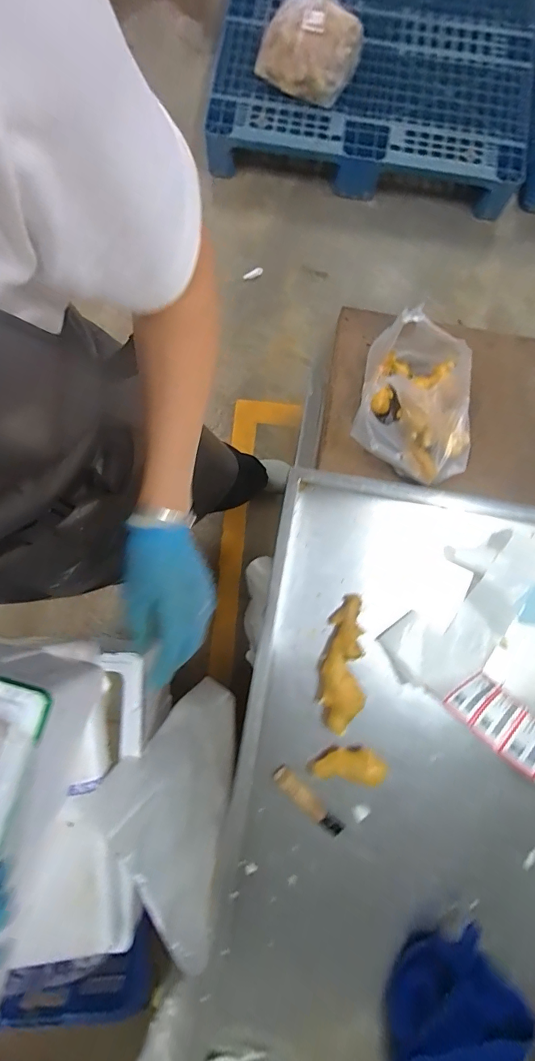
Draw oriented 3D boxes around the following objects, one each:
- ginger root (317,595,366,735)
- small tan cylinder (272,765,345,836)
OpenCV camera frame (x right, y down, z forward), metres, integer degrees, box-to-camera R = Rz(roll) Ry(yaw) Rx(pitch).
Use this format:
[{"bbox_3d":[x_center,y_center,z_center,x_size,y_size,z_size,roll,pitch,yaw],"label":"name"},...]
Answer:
[{"bbox_3d":[0.103,0.181,0.599,0.055,0.028,0.177,5,76,0],"label":"ginger root"},{"bbox_3d":[0.056,0.359,0.572,0.112,0.018,0.025,41,83,4],"label":"small tan cylinder"}]

